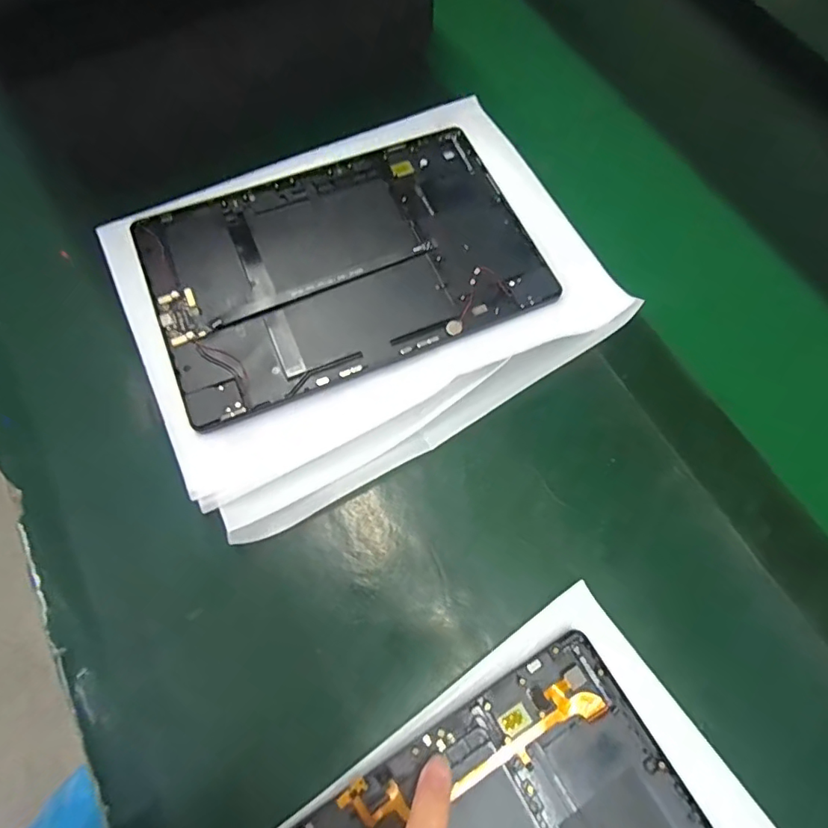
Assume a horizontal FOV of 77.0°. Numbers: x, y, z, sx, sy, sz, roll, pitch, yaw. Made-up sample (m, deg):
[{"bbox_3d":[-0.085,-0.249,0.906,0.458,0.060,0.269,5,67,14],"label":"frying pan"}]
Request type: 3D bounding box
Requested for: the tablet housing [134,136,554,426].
[{"bbox_3d":[-0.043,-0.097,0.333,0.233,0.009,0.159,-21,71,-11],"label":"tablet housing"}]

